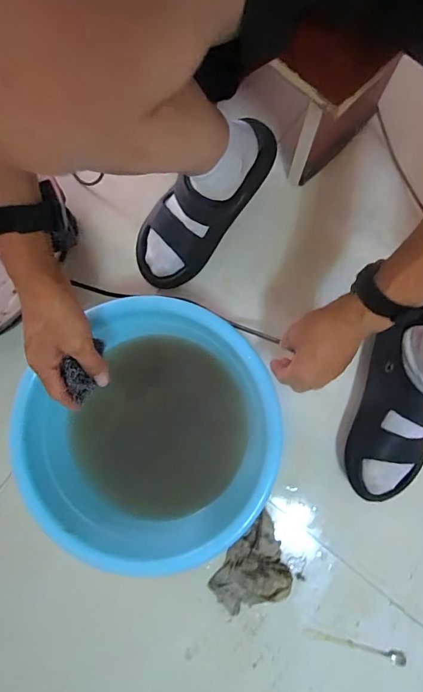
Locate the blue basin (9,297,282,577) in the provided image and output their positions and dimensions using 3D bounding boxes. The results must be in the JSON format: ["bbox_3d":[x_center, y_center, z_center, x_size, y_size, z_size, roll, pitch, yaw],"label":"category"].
[{"bbox_3d":[-0.075,0.128,0.562,0.312,0.177,0.312,0,83,4],"label":"blue basin"}]

